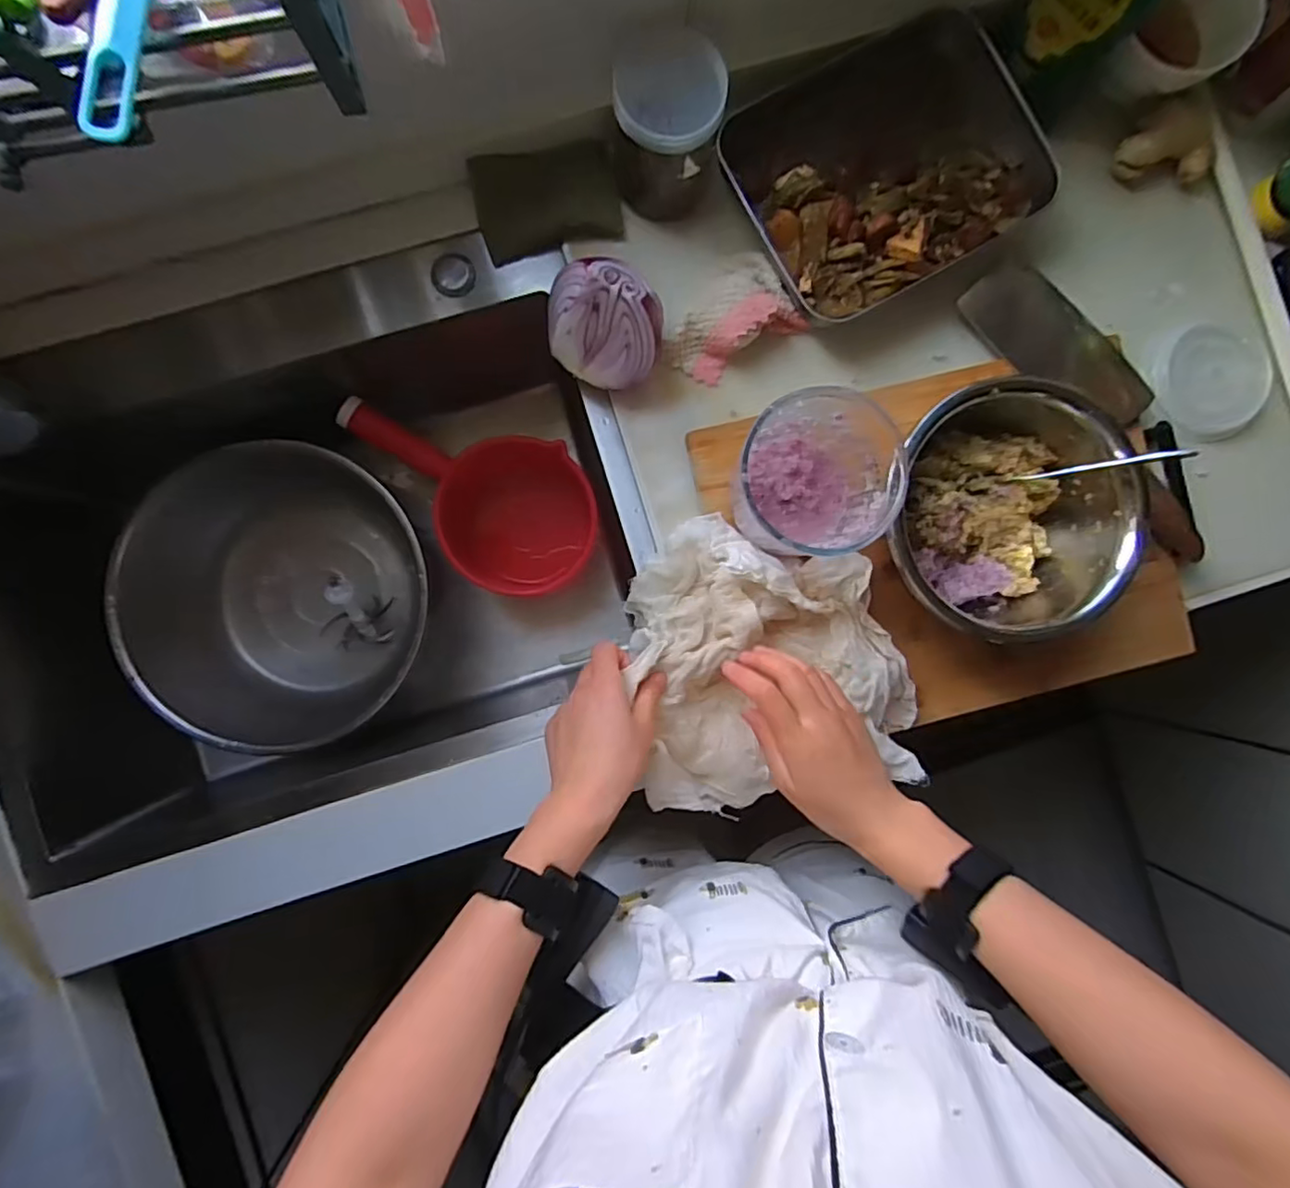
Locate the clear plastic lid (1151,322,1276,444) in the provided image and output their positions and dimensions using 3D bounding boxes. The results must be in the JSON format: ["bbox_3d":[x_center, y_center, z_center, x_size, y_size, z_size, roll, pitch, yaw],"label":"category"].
[{"bbox_3d":[0.529,-0.197,0.571,0.108,0.012,0.100,0,90,-3],"label":"clear plastic lid"}]

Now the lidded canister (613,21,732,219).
[{"bbox_3d":[0.018,-0.372,0.496,0.082,0.103,0.072,-4,90,-3],"label":"lidded canister"}]

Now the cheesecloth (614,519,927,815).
[{"bbox_3d":[0.098,0.052,0.513,0.222,0.069,0.238,0,90,-3],"label":"cheesecloth"}]

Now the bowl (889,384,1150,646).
[{"bbox_3d":[0.281,-0.066,0.503,0.182,0.097,0.178,0,90,-3],"label":"bowl"}]

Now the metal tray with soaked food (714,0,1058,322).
[{"bbox_3d":[0.208,-0.368,0.534,0.252,0.044,0.195,-31,91,-2],"label":"metal tray with soaked food"}]

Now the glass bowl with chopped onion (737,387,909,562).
[{"bbox_3d":[0.132,-0.087,0.471,0.094,0.090,0.110,1,90,-3],"label":"glass bowl with chopped onion"}]

